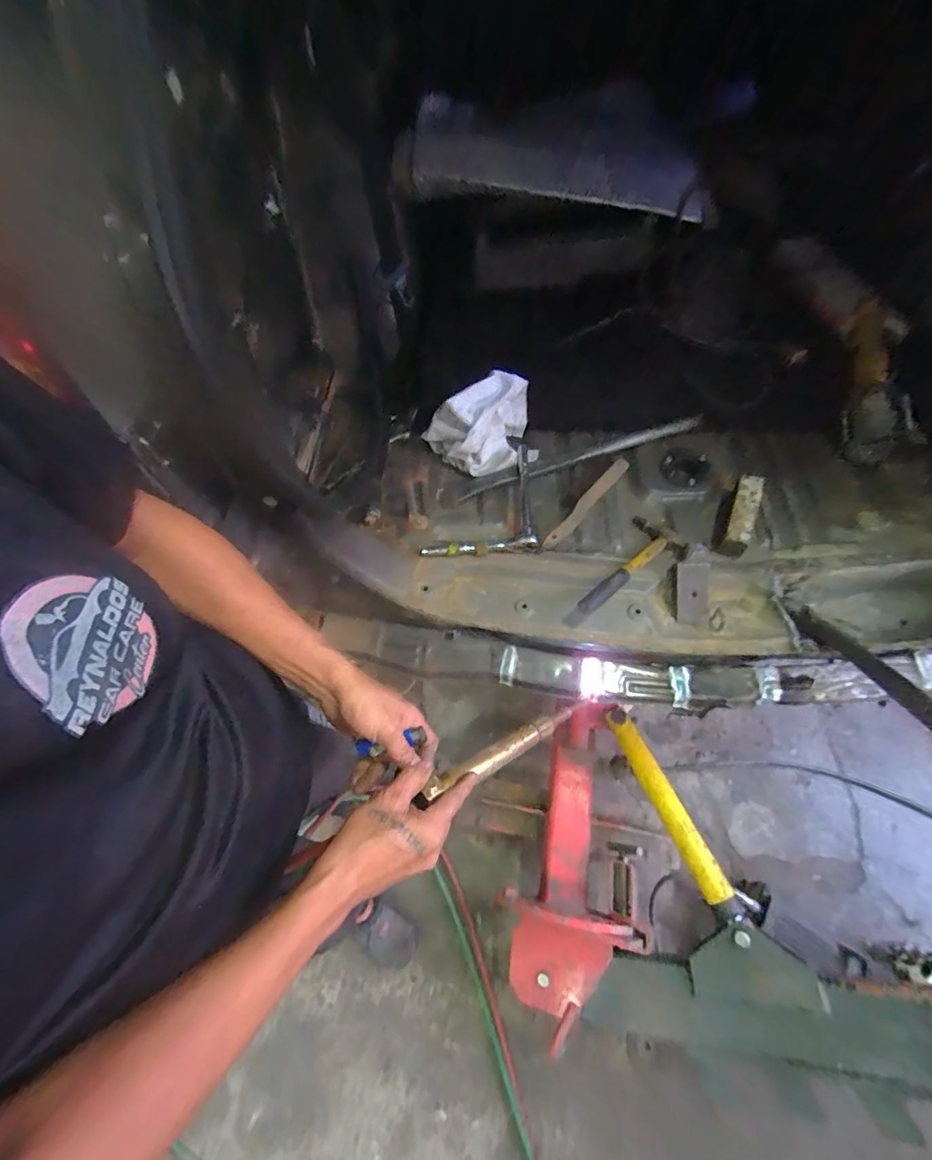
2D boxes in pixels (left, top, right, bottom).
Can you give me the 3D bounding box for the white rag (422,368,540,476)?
[{"bbox_3d":[0.039,-0.284,0.823,0.208,0.109,0.143,-21,62,-9],"label":"white rag"}]

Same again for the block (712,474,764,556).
[{"bbox_3d":[0.472,-0.113,0.753,0.040,0.036,0.154,22,76,15],"label":"block"}]

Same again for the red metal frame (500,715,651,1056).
[{"bbox_3d":[0.277,0.645,1.025,0.289,0.182,0.658,21,64,14],"label":"red metal frame"}]

